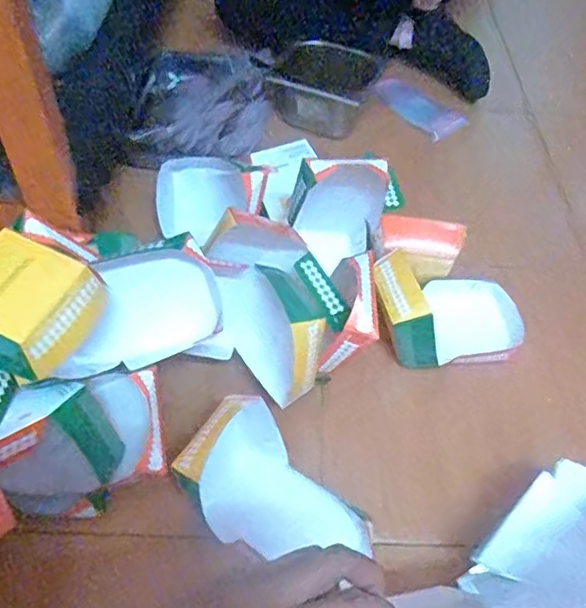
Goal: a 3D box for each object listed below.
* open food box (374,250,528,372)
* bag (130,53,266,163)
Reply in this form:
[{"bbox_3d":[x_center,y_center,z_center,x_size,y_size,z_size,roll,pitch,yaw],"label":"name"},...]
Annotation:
[{"bbox_3d":[0.197,0.002,0.764,0.193,0.104,0.134,-8,52,-9],"label":"open food box"},{"bbox_3d":[-0.151,-0.358,1.045,0.214,0.051,0.318,1,51,-2],"label":"bag"}]

